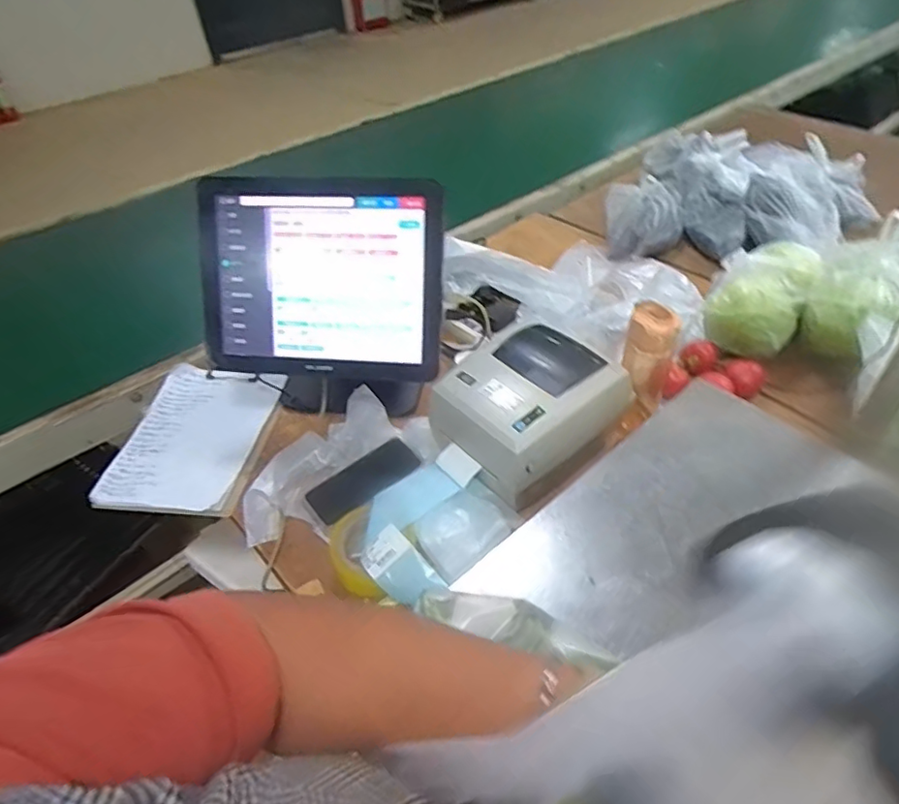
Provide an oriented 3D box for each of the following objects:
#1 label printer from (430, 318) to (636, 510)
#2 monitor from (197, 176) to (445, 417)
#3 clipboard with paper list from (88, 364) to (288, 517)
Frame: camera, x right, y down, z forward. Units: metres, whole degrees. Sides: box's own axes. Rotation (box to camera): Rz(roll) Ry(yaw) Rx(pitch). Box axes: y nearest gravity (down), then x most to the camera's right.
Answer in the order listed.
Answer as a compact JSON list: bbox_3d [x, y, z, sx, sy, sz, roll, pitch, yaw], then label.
[{"bbox_3d":[0.103,0.008,0.798,0.221,0.119,0.161,-34,51,-26],"label":"label printer"},{"bbox_3d":[-0.152,-0.121,0.780,0.308,0.302,0.118,-7,44,-1],"label":"monitor"},{"bbox_3d":[-0.333,0.048,0.805,0.159,0.019,0.237,16,50,-3],"label":"clipboard with paper list"}]

